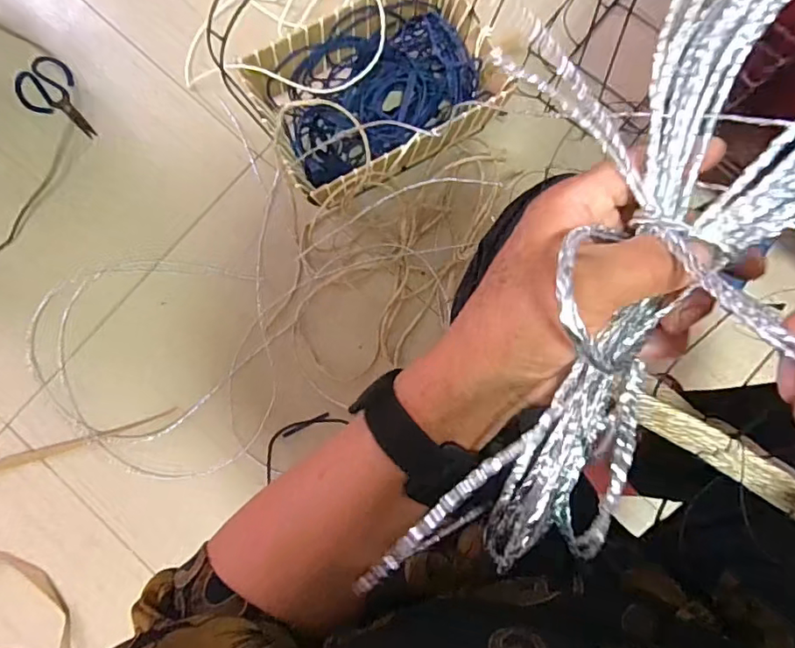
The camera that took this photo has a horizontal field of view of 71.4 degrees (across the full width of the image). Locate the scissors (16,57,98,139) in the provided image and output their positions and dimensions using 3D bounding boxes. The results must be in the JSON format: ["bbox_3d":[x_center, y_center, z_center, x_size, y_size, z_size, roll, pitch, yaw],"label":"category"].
[{"bbox_3d":[-0.576,-0.377,0.937,0.091,0.007,0.159,-40,85,-2],"label":"scissors"}]

